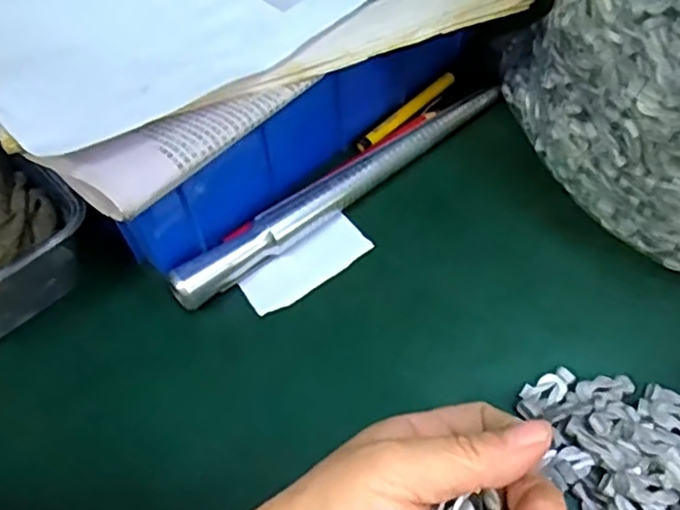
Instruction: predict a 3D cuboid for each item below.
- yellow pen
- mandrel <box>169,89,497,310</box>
[{"bbox_3d":[0.043,-0.093,0.425,0.086,0.007,0.009,-40,62,-22],"label":"yellow pen"},{"bbox_3d":[0.003,-0.041,0.388,0.232,0.023,0.017,-35,60,-19],"label":"mandrel"}]

